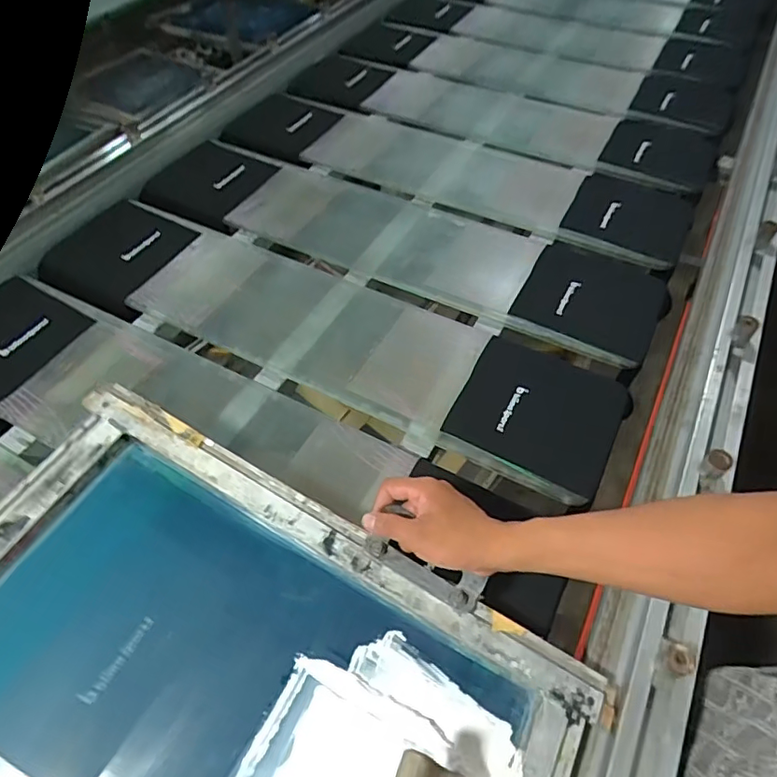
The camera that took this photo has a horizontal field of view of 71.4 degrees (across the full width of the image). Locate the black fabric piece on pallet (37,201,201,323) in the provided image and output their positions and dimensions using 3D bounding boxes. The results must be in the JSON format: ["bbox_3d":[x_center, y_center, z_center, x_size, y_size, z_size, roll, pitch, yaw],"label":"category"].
[{"bbox_3d":[-0.447,-0.231,0.909,0.233,0.010,0.237,21,56,15],"label":"black fabric piece on pallet"}]

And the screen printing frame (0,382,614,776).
[{"bbox_3d":[-0.129,0.279,0.436,0.587,0.045,0.394,28,57,9],"label":"screen printing frame"}]

